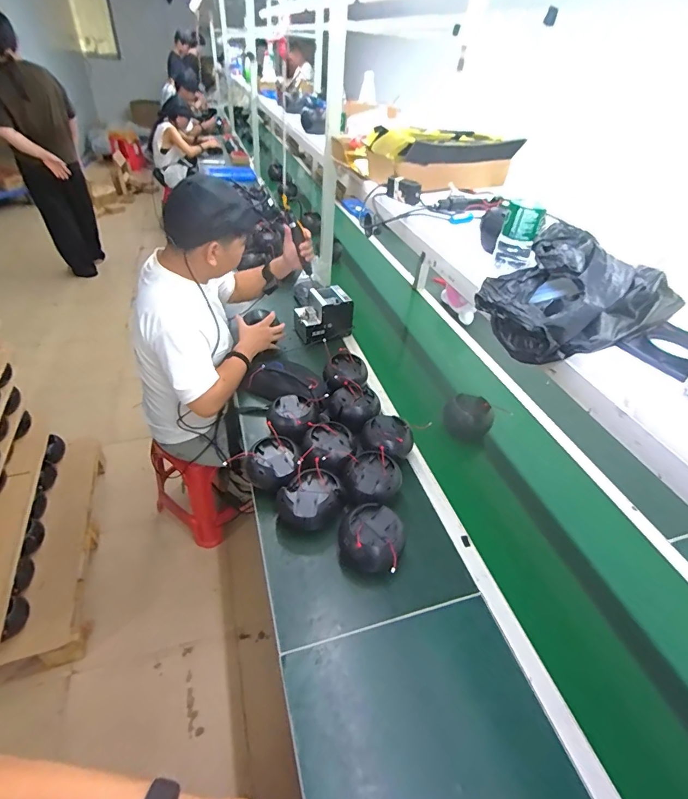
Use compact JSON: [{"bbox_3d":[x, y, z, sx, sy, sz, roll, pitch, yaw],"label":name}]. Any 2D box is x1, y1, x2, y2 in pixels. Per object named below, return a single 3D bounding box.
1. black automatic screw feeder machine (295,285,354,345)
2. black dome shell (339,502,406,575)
[{"bbox_3d":[-0.076,-0.298,1.439,0.184,0.133,0.165,-13,44,-21],"label":"black automatic screw feeder machine"},{"bbox_3d":[0.060,0.280,0.835,0.123,0.100,0.118,4,41,-3],"label":"black dome shell"}]

